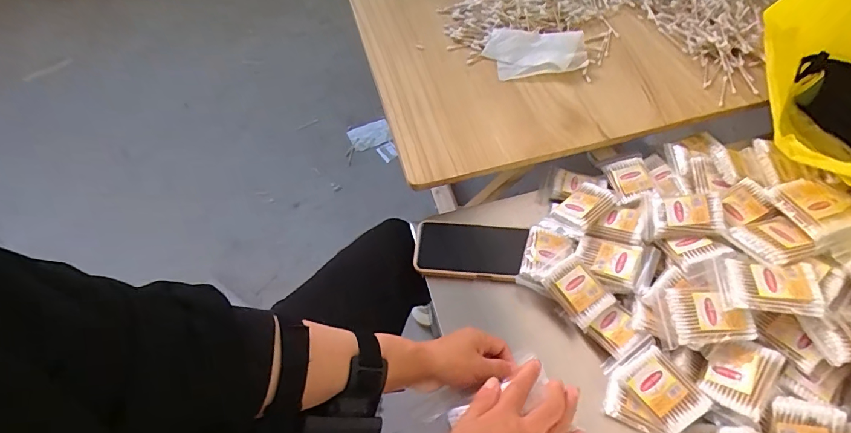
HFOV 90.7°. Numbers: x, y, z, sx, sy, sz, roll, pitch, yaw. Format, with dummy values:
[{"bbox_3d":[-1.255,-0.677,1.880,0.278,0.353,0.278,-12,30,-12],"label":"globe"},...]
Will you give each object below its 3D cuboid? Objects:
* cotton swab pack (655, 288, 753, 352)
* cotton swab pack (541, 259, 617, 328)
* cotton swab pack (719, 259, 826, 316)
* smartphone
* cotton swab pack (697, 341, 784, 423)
[{"bbox_3d":[0.289,0.103,0.442,0.081,0.017,0.060,-17,65,23],"label":"cotton swab pack"},{"bbox_3d":[0.182,0.088,0.497,0.055,0.020,0.068,-32,64,-15],"label":"cotton swab pack"},{"bbox_3d":[0.346,0.071,0.424,0.078,0.016,0.057,-2,51,31],"label":"cotton swab pack"},{"bbox_3d":[0.059,0.043,0.552,0.142,0.015,0.076,2,58,11],"label":"smartphone"},{"bbox_3d":[0.318,0.160,0.427,0.055,0.015,0.069,19,78,43],"label":"cotton swab pack"}]

